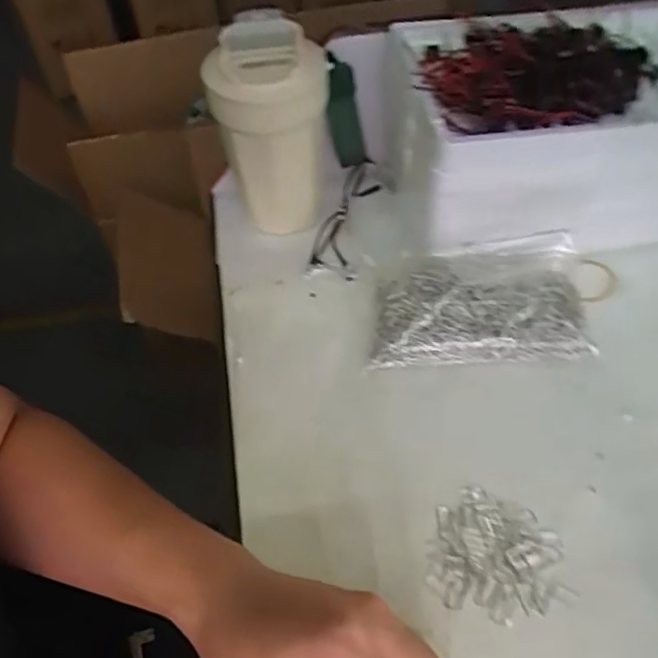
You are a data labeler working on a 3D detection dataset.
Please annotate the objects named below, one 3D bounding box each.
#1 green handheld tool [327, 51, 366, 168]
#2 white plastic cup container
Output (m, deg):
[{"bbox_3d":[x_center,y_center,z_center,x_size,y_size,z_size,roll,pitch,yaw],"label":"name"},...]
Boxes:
[{"bbox_3d":[0.013,-0.174,0.482,0.028,0.137,0.019,3,73,7],"label":"green handheld tool"},{"bbox_3d":[-0.042,-0.147,0.470,0.084,0.159,0.093,-8,50,-2],"label":"white plastic cup container"}]

